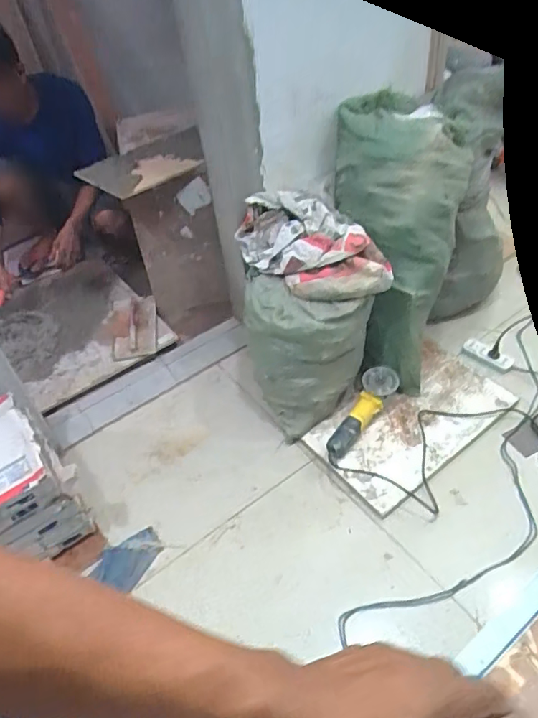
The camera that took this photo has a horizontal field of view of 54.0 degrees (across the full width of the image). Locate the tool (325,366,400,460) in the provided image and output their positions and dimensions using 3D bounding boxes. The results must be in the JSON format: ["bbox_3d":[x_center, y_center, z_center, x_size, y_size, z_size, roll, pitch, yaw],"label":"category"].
[{"bbox_3d":[0.259,0.150,1.462,0.079,0.073,0.291,28,73,30],"label":"tool"}]

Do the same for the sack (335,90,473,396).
[{"bbox_3d":[0.357,-0.302,1.415,0.295,0.798,0.254,-7,11,1],"label":"sack"}]

